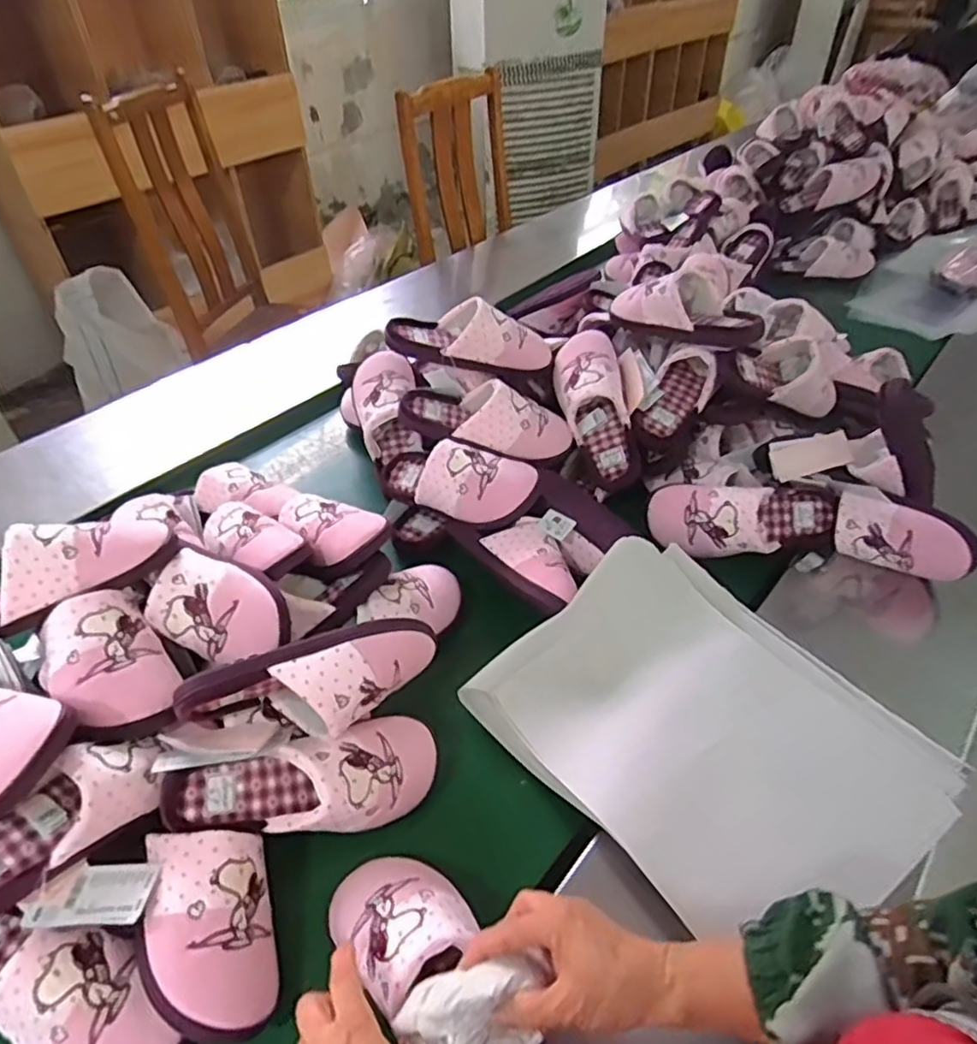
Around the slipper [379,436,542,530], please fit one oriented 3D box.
[{"bbox_3d":[-0.049,-0.061,0.875,0.244,0.102,0.094,11,42,34],"label":"slipper"}]

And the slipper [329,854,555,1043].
[{"bbox_3d":[-0.038,0.346,0.496,0.094,0.104,0.232,-30,53,-28],"label":"slipper"}]

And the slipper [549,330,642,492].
[{"bbox_3d":[0.151,-0.172,0.940,0.089,0.095,0.210,-14,81,-14],"label":"slipper"}]

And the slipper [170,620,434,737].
[{"bbox_3d":[-0.155,0.153,0.596,0.231,0.069,0.073,-16,46,-17],"label":"slipper"}]

